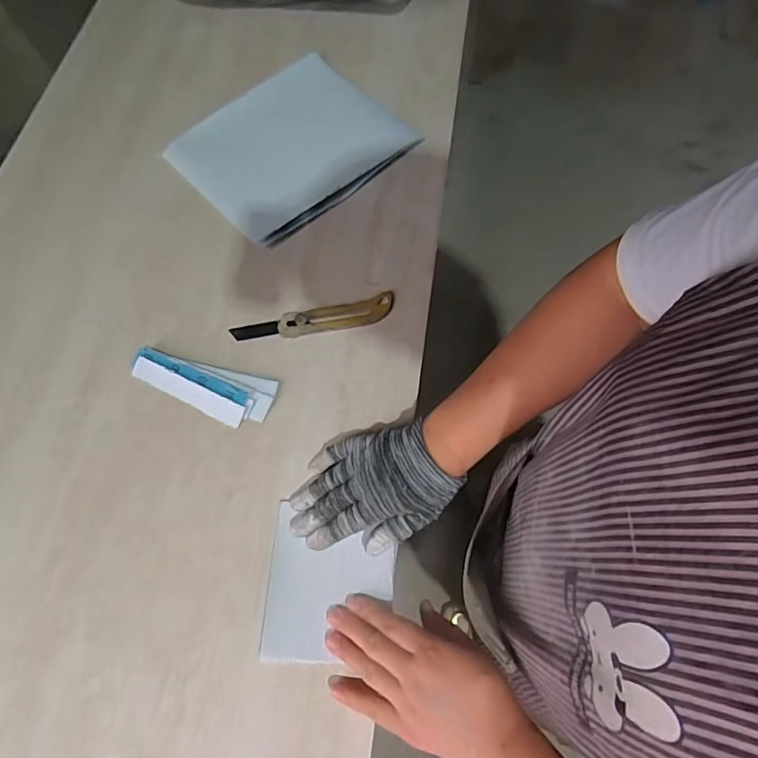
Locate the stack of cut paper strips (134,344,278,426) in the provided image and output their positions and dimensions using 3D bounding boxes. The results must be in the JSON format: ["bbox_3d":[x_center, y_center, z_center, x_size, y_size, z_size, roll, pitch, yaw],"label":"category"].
[{"bbox_3d":[-0.192,0.008,0.548,0.156,0.012,0.056,13,67,7],"label":"stack of cut paper strips"}]

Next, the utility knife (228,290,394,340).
[{"bbox_3d":[-0.073,-0.067,0.582,0.183,0.008,0.035,-12,66,-4],"label":"utility knife"}]

